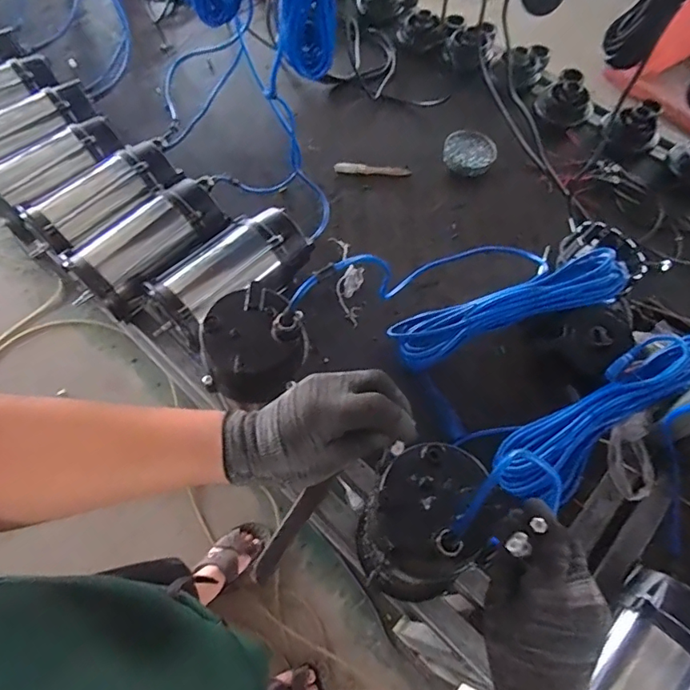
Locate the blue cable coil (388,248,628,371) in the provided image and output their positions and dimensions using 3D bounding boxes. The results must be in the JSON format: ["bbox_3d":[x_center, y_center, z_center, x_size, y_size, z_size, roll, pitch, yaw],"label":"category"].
[{"bbox_3d":[0.252,-0.056,0.776,0.352,0.035,0.083,-21,62,10],"label":"blue cable coil"}]

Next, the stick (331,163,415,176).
[{"bbox_3d":[0.059,-0.367,1.024,0.156,0.022,0.027,-3,62,-3],"label":"stick"}]

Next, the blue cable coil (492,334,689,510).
[{"bbox_3d":[0.374,0.102,0.707,0.352,0.038,0.105,-36,67,-2],"label":"blue cable coil"}]

